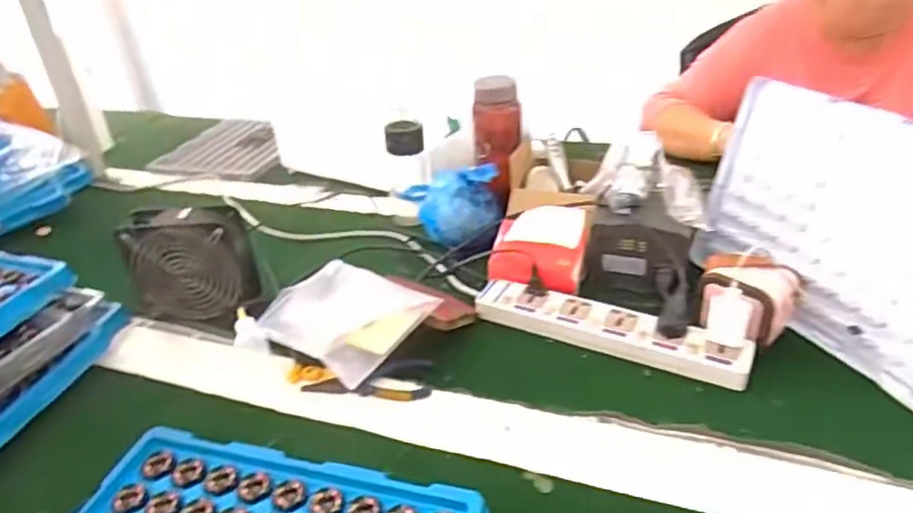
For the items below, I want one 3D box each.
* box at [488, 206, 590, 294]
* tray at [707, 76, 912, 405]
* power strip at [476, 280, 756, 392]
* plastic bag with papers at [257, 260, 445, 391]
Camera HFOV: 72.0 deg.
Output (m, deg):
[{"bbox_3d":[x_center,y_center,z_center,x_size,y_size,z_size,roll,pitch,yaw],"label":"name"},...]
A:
[{"bbox_3d":[0.106,-0.012,0.831,0.125,0.087,0.097,5,33,15],"label":"box"},{"bbox_3d":[0.427,-0.036,0.704,0.020,0.257,0.343,-2,28,-26],"label":"tray"},{"bbox_3d":[0.176,0.087,0.751,0.323,0.028,0.070,12,36,26],"label":"power strip"},{"bbox_3d":[-0.125,0.067,0.756,0.181,0.032,0.170,19,40,33],"label":"plastic bag with papers"}]

